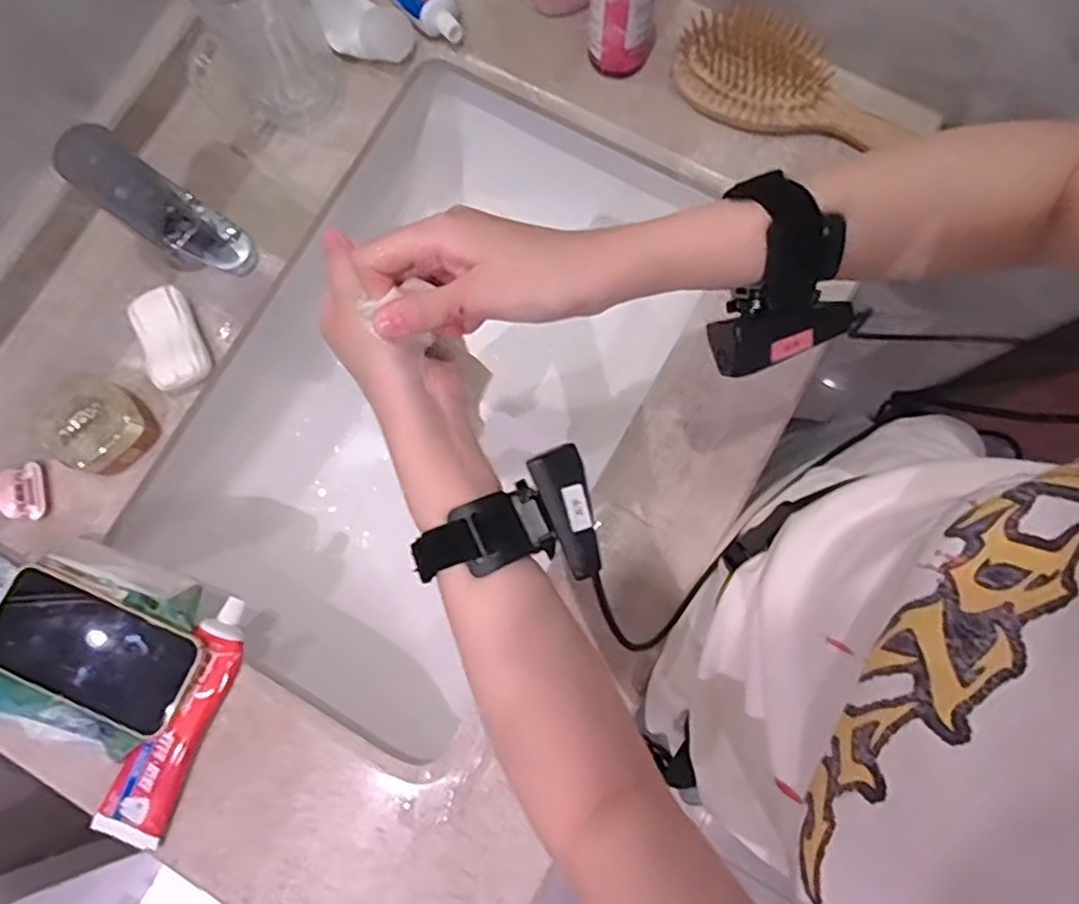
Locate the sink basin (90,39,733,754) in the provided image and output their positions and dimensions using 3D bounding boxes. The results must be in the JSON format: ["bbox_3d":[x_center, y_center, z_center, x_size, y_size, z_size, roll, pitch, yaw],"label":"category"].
[{"bbox_3d":[-0.099,-0.050,0.627,0.328,0.177,0.516,29,81,6],"label":"sink basin"}]

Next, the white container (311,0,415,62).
[{"bbox_3d":[-0.172,-0.384,0.583,0.148,0.026,0.056,44,82,8],"label":"white container"}]

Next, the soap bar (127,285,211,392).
[{"bbox_3d":[-0.288,-0.088,0.536,0.042,0.029,0.082,-22,80,-4],"label":"soap bar"}]

